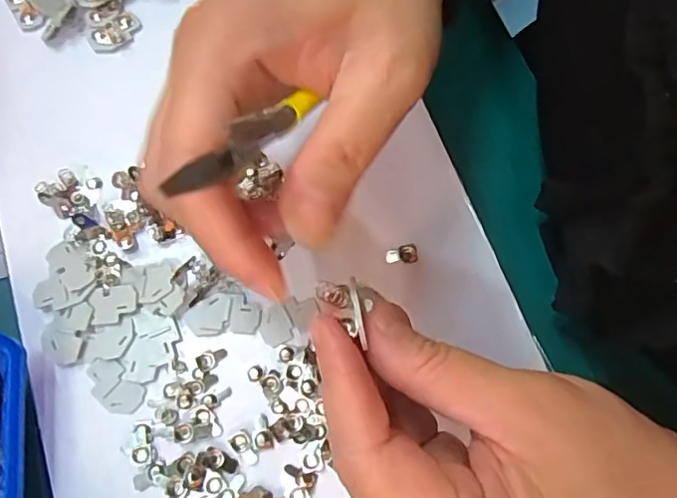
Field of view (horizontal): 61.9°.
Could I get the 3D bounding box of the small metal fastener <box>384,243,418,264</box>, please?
[{"bbox_3d":[0.028,0.002,0.250,0.014,0.004,0.009,-18,73,-6],"label":"small metal fastener"}]

